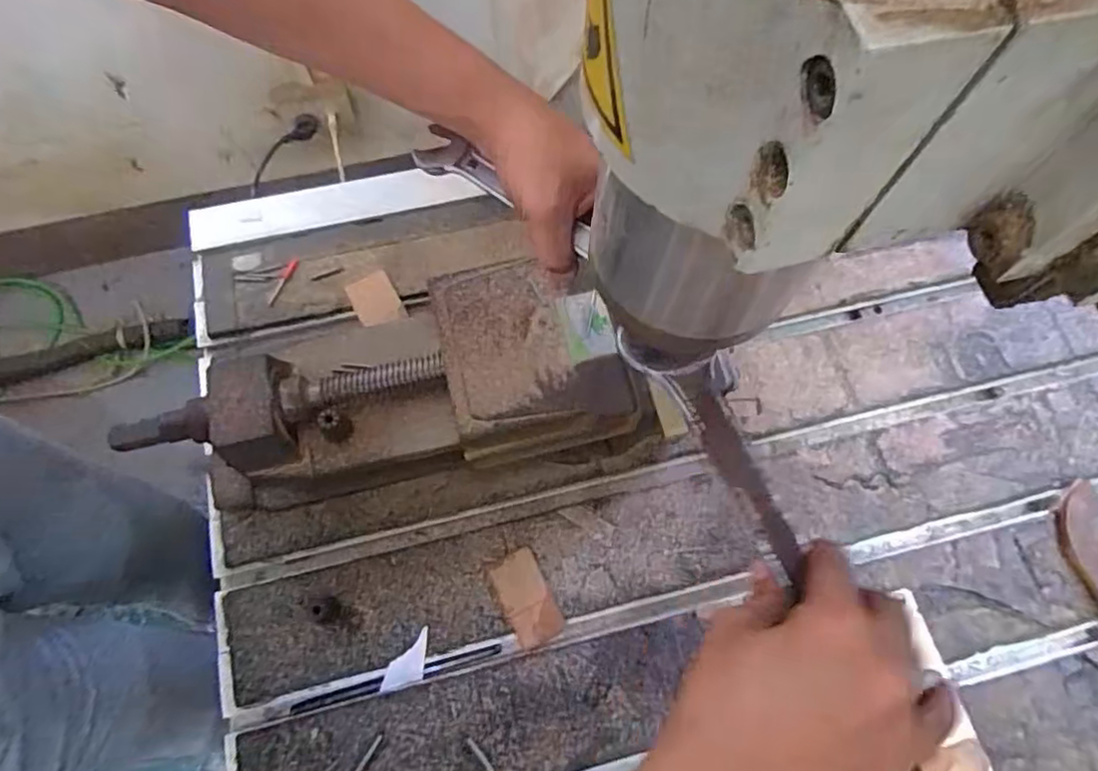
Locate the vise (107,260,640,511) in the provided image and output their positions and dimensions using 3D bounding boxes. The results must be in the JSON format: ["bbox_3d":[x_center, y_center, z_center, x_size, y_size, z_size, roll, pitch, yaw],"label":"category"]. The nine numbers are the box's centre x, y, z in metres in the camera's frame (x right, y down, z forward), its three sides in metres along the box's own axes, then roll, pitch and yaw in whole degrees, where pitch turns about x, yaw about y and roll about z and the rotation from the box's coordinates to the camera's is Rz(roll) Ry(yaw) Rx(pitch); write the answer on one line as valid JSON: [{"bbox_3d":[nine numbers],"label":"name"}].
[{"bbox_3d":[-0.113,0.005,0.497,0.337,0.112,0.133,-8,69,-3],"label":"vise"}]

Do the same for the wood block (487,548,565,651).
[{"bbox_3d":[-0.018,0.161,0.491,0.036,0.004,0.067,-24,71,-9],"label":"wood block"}]

